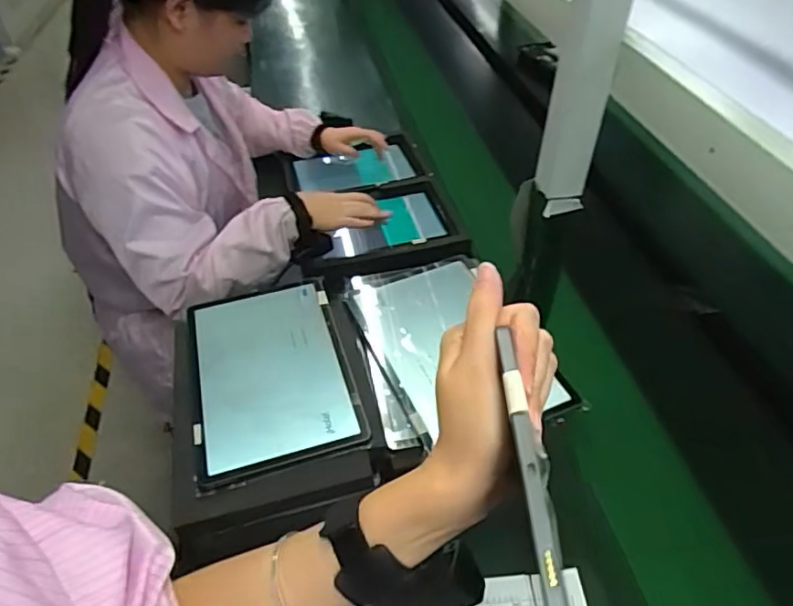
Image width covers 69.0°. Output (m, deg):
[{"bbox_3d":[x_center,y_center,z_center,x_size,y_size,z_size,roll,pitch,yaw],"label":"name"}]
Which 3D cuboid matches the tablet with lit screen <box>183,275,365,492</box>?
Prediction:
[{"bbox_3d":[-0.140,0.072,0.635,0.164,0.015,0.248,-11,45,-13],"label":"tablet with lit screen"}]

